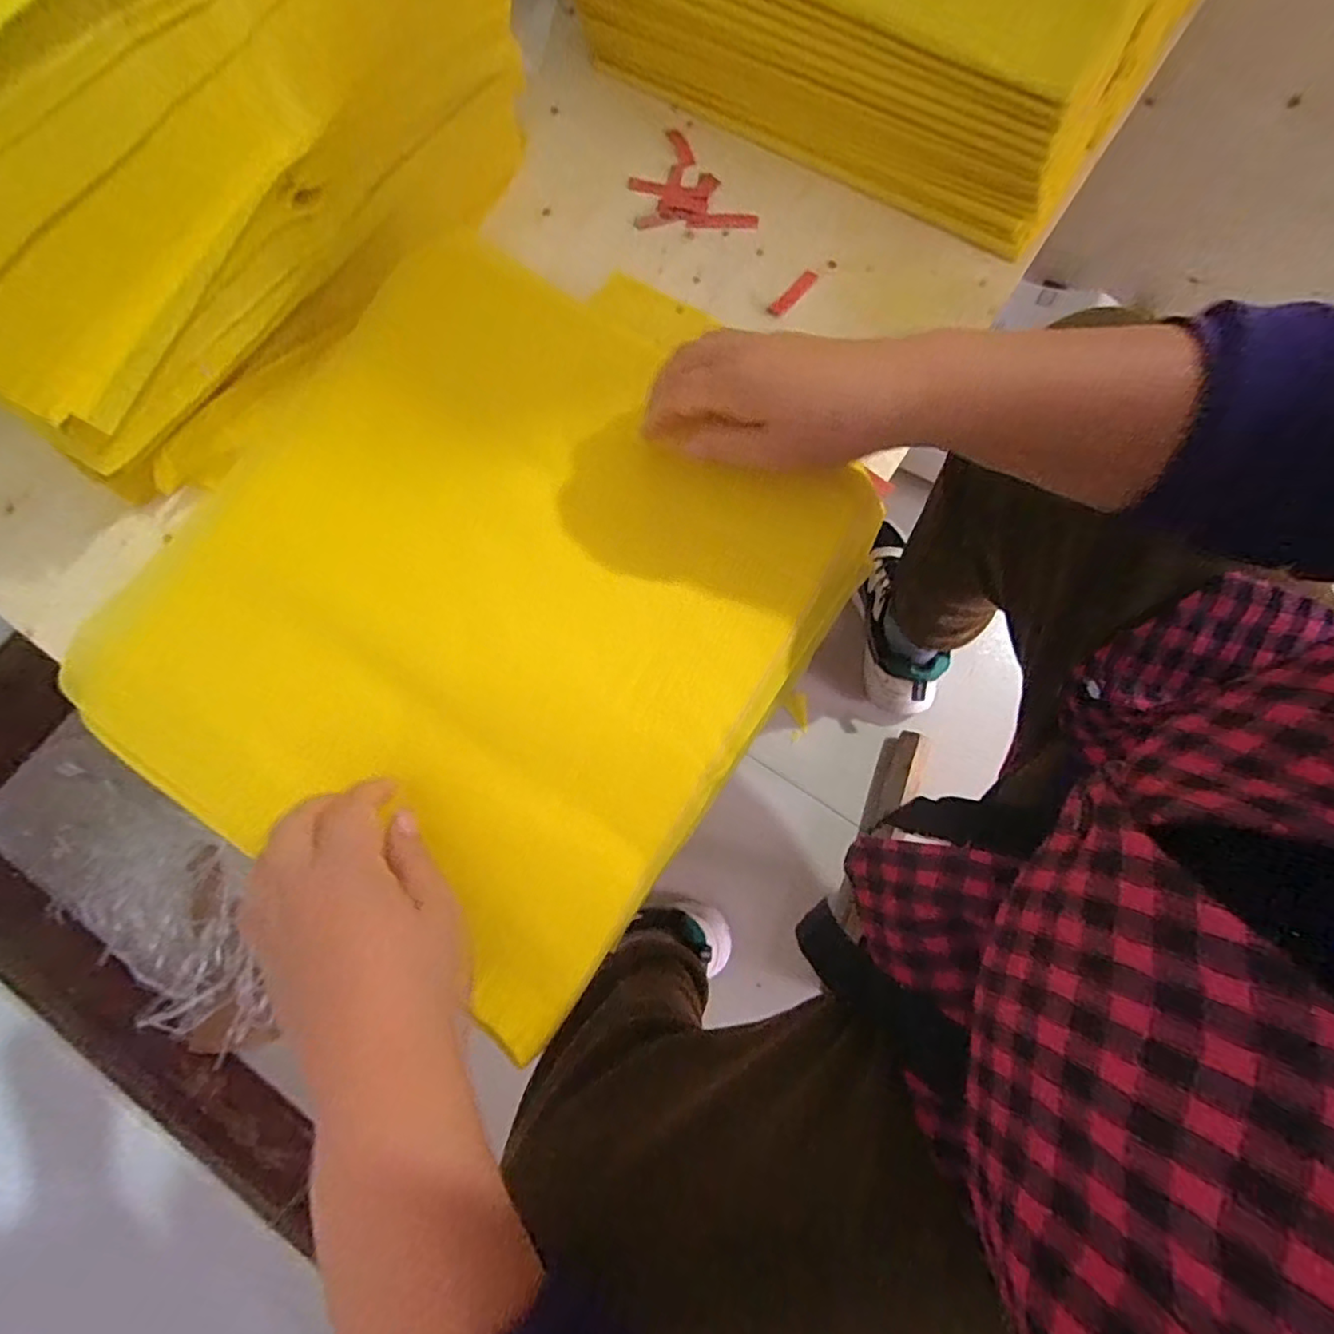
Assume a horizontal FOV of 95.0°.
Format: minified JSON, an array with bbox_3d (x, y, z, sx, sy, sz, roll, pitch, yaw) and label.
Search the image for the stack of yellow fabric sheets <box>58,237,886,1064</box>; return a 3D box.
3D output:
[{"bbox_3d":[-0.100,-0.057,0.342,0.342,0.032,0.359,33,74,8],"label":"stack of yellow fabric sheets"}]

